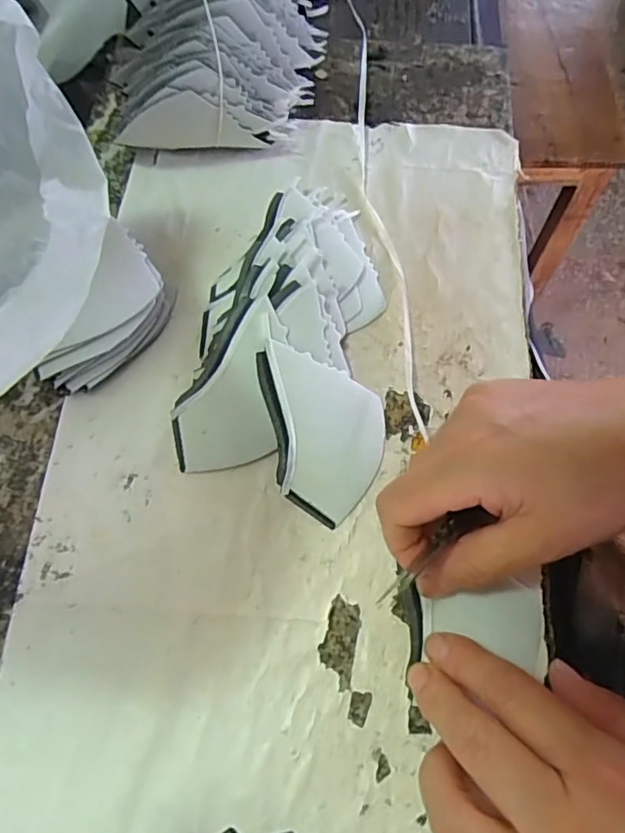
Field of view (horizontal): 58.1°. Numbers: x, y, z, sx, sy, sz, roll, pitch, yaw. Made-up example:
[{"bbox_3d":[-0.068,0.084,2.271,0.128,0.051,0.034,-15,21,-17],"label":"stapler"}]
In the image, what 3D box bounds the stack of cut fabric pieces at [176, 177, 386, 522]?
[{"bbox_3d":[-0.008,-0.053,0.312,0.105,0.030,0.201,9,67,3],"label":"stack of cut fabric pieces"}]

